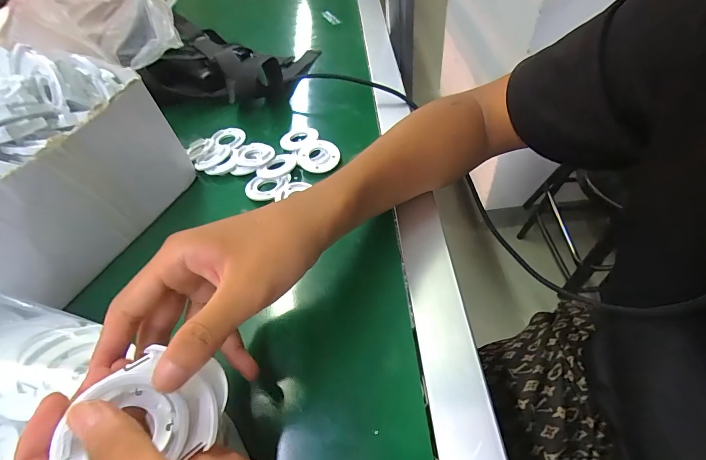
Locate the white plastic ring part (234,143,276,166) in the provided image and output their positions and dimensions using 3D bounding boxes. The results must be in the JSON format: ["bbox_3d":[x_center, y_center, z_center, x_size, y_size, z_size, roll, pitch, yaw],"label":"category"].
[{"bbox_3d":[-0.109,-0.084,0.386,0.042,0.008,0.041,-14,51,-3],"label":"white plastic ring part"}]

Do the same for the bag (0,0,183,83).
[{"bbox_3d":[-0.298,-0.239,0.392,0.146,0.107,0.119,-39,56,-21],"label":"bag"}]

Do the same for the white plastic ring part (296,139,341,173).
[{"bbox_3d":[-0.038,-0.080,0.378,0.045,0.013,0.045,-10,51,0],"label":"white plastic ring part"}]

